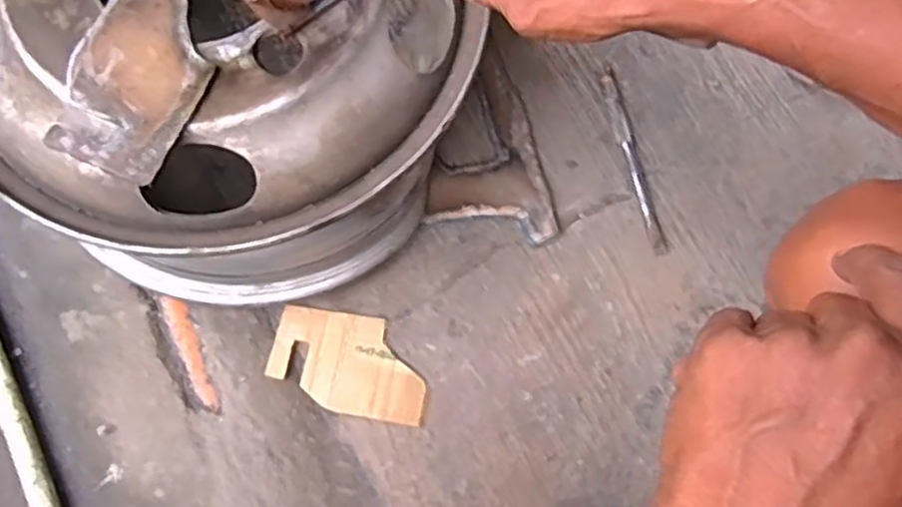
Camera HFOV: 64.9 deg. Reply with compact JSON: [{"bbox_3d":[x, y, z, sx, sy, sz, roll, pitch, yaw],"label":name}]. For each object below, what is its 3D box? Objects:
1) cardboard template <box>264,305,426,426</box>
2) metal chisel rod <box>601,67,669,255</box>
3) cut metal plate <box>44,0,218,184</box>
[{"bbox_3d":[-0.093,0.101,0.650,0.141,0.007,0.087,9,76,1],"label":"cardboard template"},{"bbox_3d":[0.180,-0.094,0.710,0.021,0.019,0.195,-12,76,-4],"label":"metal chisel rod"},{"bbox_3d":[-0.214,-0.125,0.485,0.090,0.013,0.144,20,76,4],"label":"cut metal plate"}]

